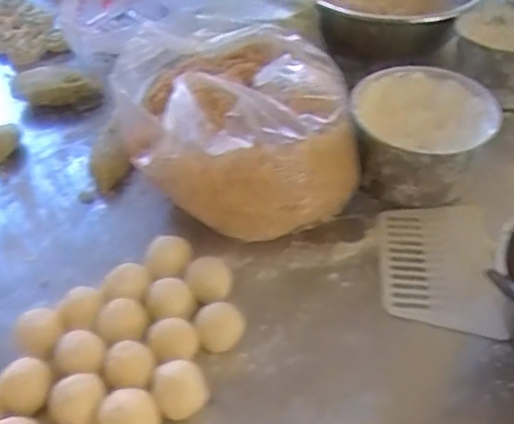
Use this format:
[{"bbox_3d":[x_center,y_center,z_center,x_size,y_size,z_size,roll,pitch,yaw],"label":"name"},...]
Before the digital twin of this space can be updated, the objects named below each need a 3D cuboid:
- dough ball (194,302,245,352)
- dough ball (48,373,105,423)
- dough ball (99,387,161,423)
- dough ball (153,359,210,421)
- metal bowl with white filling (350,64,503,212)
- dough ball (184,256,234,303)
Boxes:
[{"bbox_3d":[-0.034,0.105,0.544,0.042,0.033,0.037,-13,45,-11],"label":"dough ball"},{"bbox_3d":[-0.146,0.153,0.481,0.042,0.032,0.037,9,45,10],"label":"dough ball"},{"bbox_3d":[-0.101,0.163,0.475,0.045,0.034,0.037,-24,49,-22],"label":"dough ball"},{"bbox_3d":[-0.064,0.148,0.499,0.045,0.036,0.041,-17,47,-16],"label":"dough ball"},{"bbox_3d":[0.179,-0.081,0.673,0.147,0.098,0.147,5,45,7],"label":"metal bowl with white filling"},{"bbox_3d":[-0.045,0.064,0.573,0.045,0.029,0.043,-1,44,1],"label":"dough ball"}]

